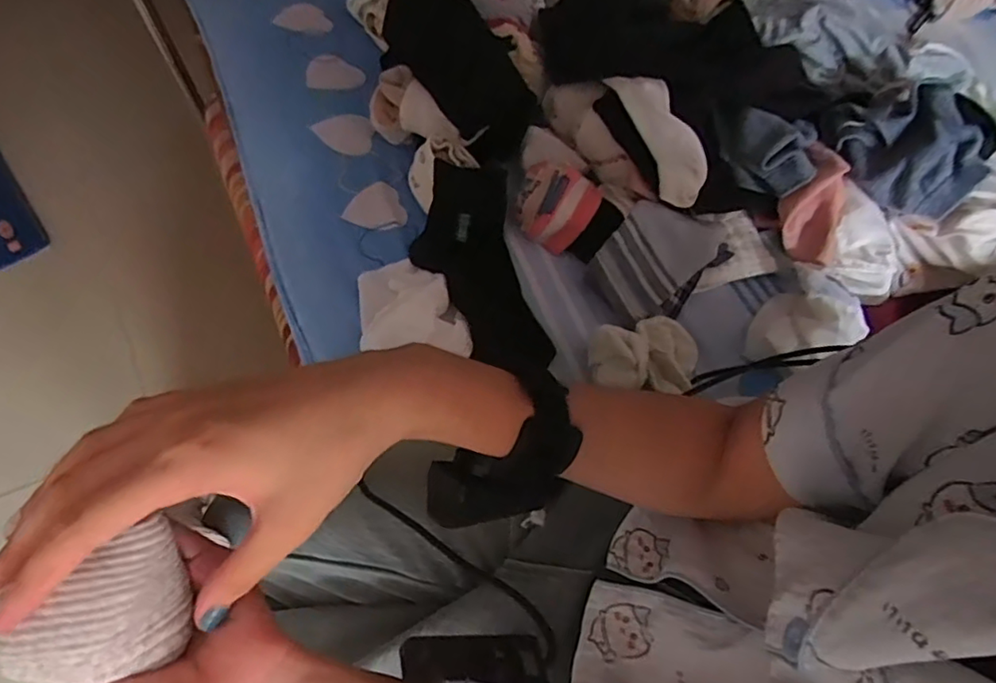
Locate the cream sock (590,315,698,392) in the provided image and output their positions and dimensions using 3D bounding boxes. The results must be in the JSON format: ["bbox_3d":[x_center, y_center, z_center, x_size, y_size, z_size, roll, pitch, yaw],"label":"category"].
[{"bbox_3d":[0.133,0.008,0.538,0.100,0.039,0.074,3,67,-1],"label":"cream sock"}]

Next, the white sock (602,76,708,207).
[{"bbox_3d":[0.148,-0.189,0.544,0.034,0.043,0.132,-31,94,-14],"label":"white sock"}]

